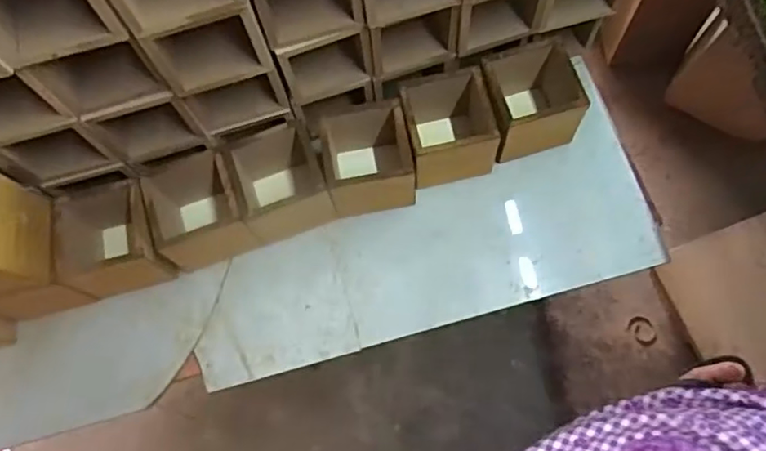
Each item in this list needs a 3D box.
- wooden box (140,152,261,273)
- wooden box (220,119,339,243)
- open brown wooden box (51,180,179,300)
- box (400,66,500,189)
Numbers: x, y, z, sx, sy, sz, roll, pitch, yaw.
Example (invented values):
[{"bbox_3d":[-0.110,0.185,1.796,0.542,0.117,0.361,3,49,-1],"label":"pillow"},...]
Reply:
[{"bbox_3d":[-0.202,-0.017,0.642,0.095,0.088,0.095,-23,74,-6],"label":"wooden box"},{"bbox_3d":[-0.113,-0.047,0.646,0.088,0.089,0.115,-21,73,-6],"label":"wooden box"},{"bbox_3d":[-0.284,0.012,0.629,0.102,0.076,0.109,-14,73,-3],"label":"open brown wooden box"},{"bbox_3d":[0.069,-0.104,0.662,0.090,0.109,0.101,-14,73,-3],"label":"box"}]

